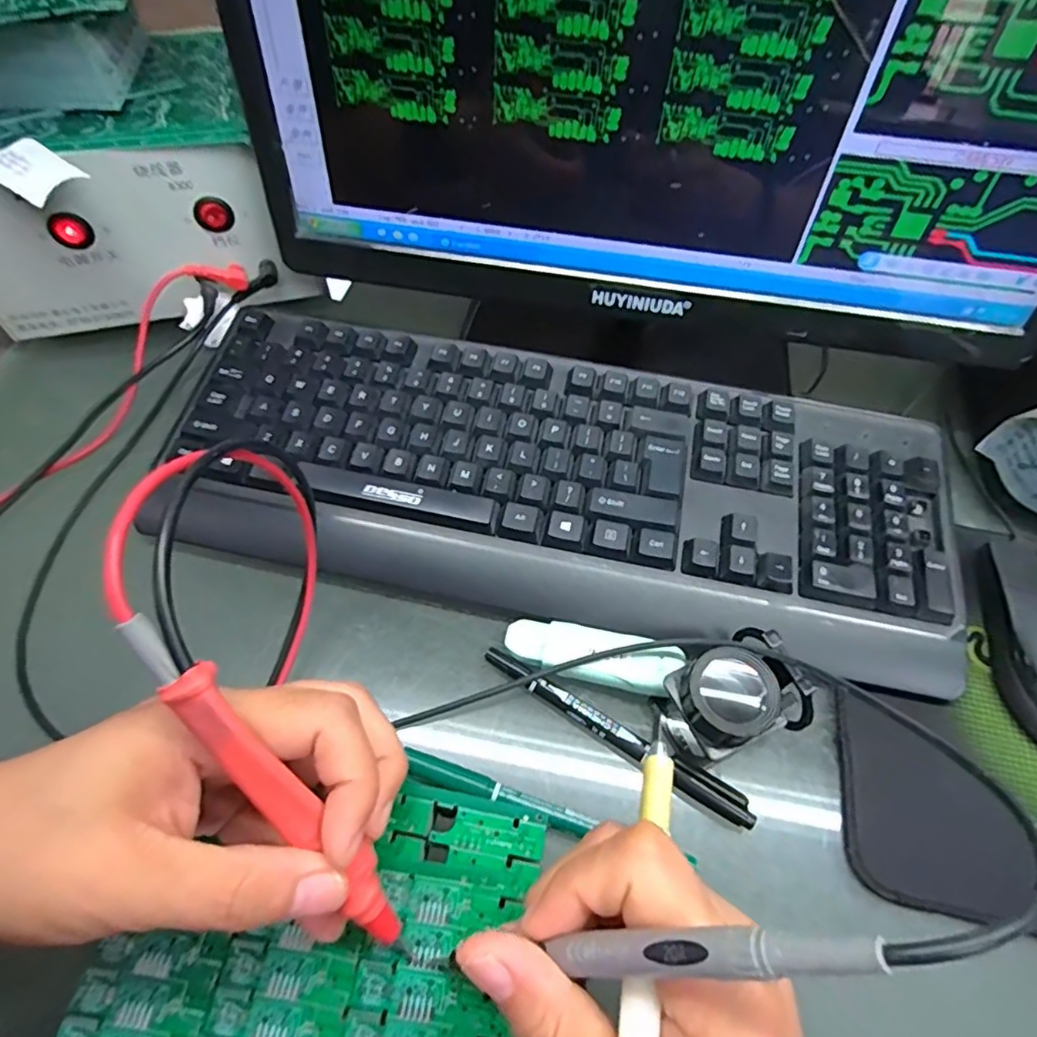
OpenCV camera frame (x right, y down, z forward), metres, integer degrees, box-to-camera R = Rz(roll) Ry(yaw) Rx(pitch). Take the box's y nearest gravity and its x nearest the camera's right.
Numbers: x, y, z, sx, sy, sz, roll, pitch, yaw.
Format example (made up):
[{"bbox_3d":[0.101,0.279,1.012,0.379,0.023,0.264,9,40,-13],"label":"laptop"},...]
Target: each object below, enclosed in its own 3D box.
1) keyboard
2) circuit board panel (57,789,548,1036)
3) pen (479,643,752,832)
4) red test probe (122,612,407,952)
[{"bbox_3d":[0.023,-0.023,0.341,0.421,0.025,0.158,12,65,4],"label":"keyboard"},{"bbox_3d":[-0.068,0.147,0.200,0.138,0.004,0.105,7,57,2],"label":"circuit board panel"},{"bbox_3d":[0.044,0.100,0.286,0.139,0.014,0.012,31,68,12],"label":"pen"},{"bbox_3d":[-0.065,0.084,0.176,0.014,0.014,0.141,-35,110,-16],"label":"red test probe"}]

